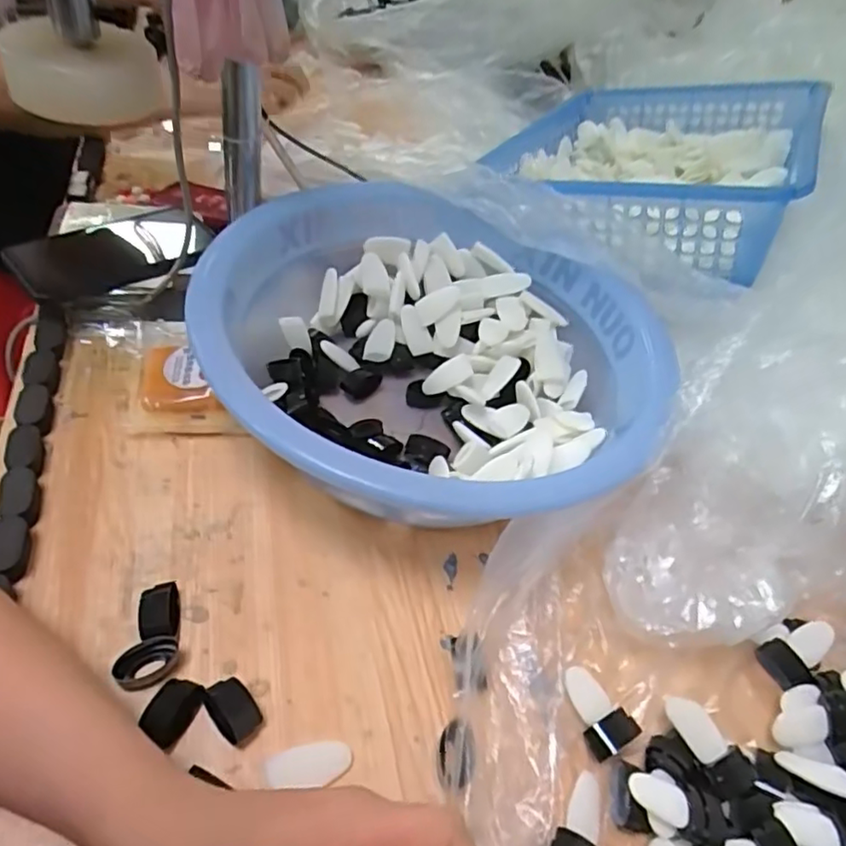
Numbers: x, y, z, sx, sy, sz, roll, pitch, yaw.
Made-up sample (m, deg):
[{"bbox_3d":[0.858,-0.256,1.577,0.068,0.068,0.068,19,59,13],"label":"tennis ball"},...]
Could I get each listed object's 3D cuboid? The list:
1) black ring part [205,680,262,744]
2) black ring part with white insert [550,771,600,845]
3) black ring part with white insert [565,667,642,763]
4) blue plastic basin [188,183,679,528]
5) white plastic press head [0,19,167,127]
[{"bbox_3d":[-0.104,0.158,0.337,0.032,0.016,0.022,41,52,22],"label":"black ring part"},{"bbox_3d":[0.084,0.211,0.321,0.030,0.022,0.052,22,48,6],"label":"black ring part with white insert"},{"bbox_3d":[0.103,0.171,0.367,0.031,0.016,0.048,-18,56,-27],"label":"black ring part with white insert"},{"bbox_3d":[0.012,-0.052,0.464,0.308,0.104,0.322,7,48,-8],"label":"blue plastic basin"},{"bbox_3d":[-0.218,-0.225,0.398,0.093,0.039,0.082,-14,54,-24],"label":"white plastic press head"}]

